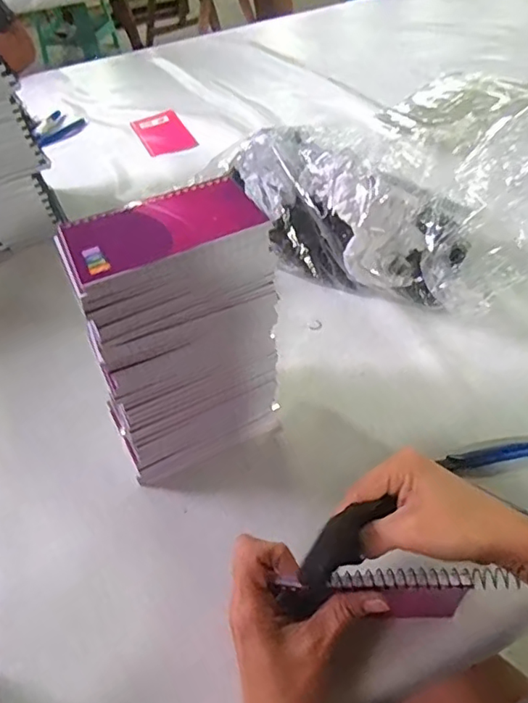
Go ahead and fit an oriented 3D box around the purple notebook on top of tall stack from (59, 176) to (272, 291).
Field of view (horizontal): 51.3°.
[{"bbox_3d":[-0.068,-0.087,0.378,0.130,0.005,0.075,-21,50,-13],"label":"purple notebook on top of tall stack"}]

